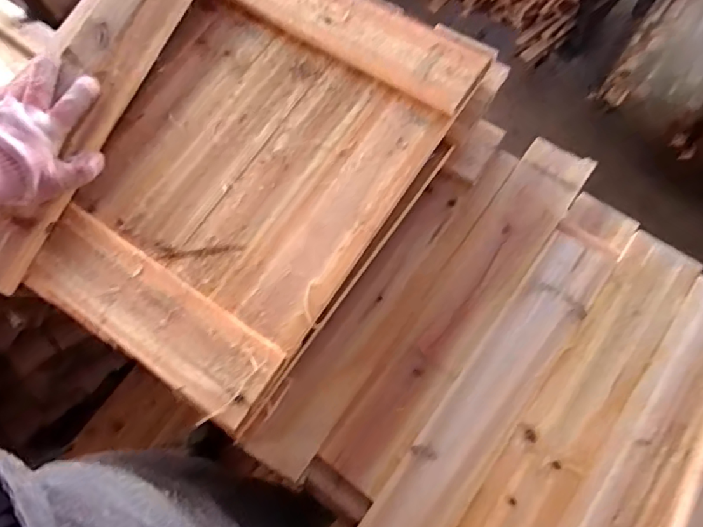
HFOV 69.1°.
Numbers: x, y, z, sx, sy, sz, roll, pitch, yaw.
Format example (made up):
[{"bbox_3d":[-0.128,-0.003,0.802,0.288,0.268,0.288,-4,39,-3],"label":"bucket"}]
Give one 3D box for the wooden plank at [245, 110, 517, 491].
[{"bbox_3d":[0.046,0.029,0.613,0.082,0.021,0.478,34,78,11],"label":"wooden plank"}]

